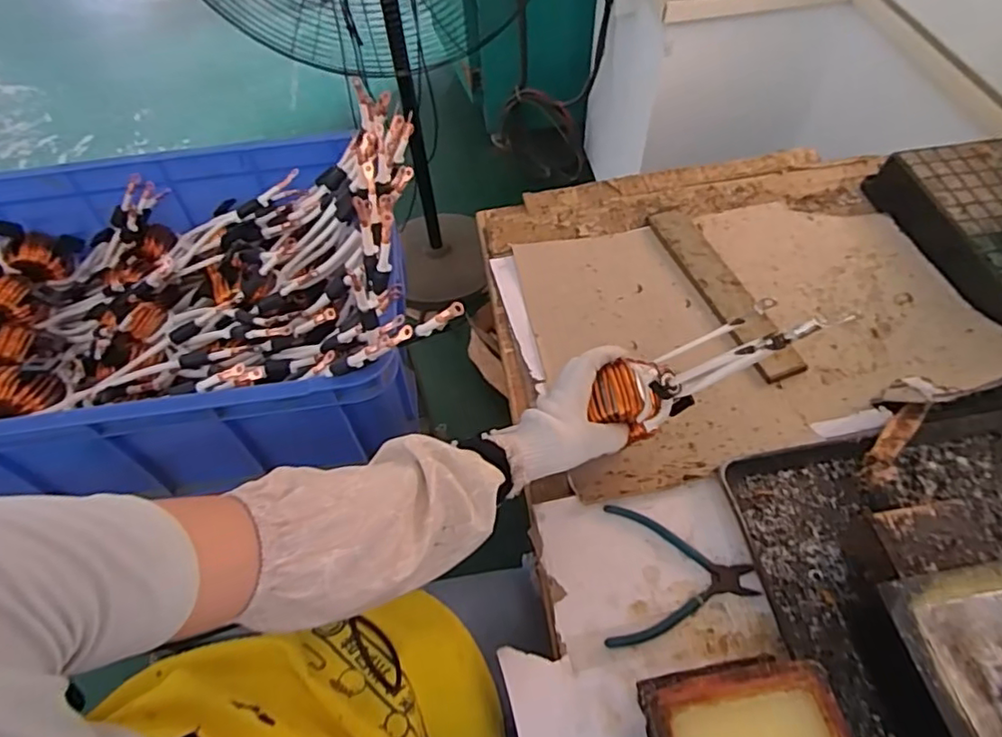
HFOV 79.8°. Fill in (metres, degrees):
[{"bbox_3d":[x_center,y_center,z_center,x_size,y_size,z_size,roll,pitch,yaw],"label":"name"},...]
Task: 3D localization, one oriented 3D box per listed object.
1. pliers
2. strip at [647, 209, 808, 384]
[{"bbox_3d":[0.164,0.194,0.551,0.132,0.008,0.125,4,54,5],"label":"pliers"},{"bbox_3d":[0.282,-0.106,0.776,0.053,0.018,0.300,-17,54,-10],"label":"strip"}]

